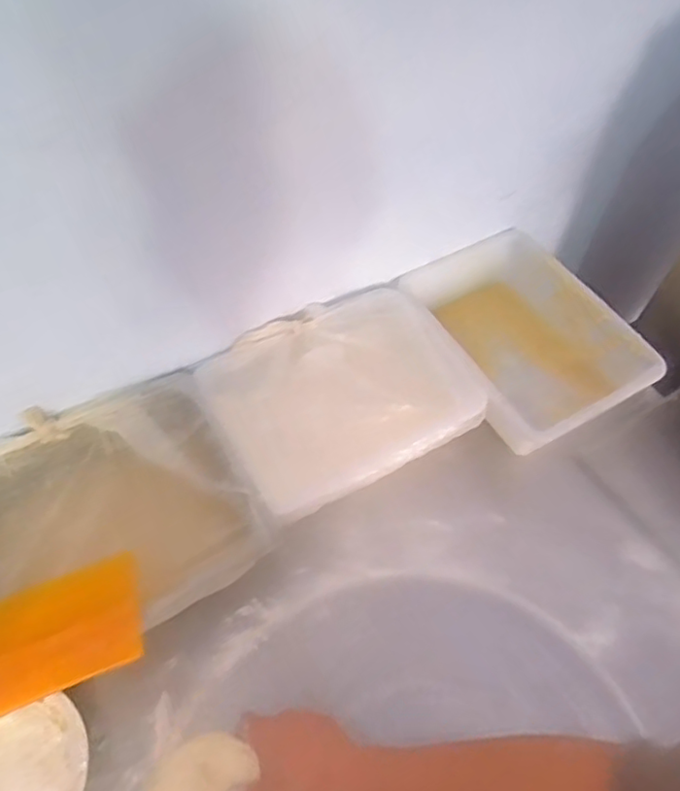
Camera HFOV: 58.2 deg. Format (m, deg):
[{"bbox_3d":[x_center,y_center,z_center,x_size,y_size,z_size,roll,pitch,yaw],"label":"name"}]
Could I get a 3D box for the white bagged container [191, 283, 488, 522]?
[{"bbox_3d":[0.004,0.006,0.800,0.318,0.099,0.244,-26,61,-17],"label":"white bagged container"}]

